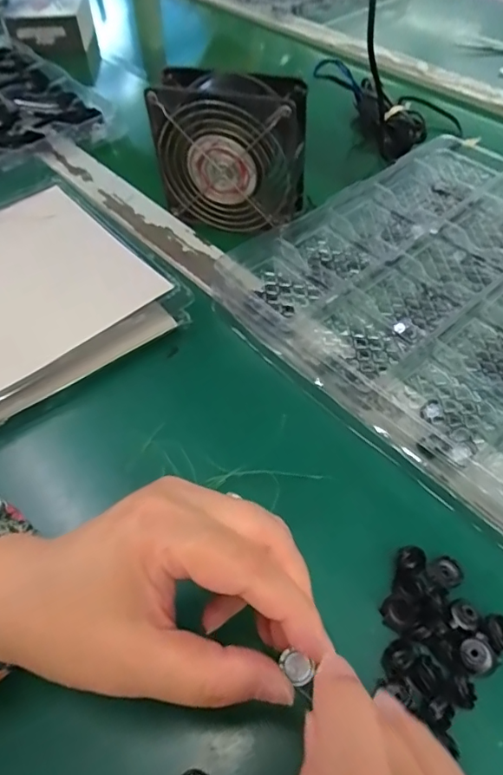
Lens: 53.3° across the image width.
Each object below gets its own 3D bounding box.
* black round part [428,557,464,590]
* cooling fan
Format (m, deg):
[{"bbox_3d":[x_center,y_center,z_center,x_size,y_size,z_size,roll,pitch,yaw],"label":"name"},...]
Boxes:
[{"bbox_3d":[0.100,0.098,0.261,0.013,0.011,0.016,-33,58,-25],"label":"black round part"},{"bbox_3d":[-0.018,-0.191,0.419,0.122,0.115,0.048,15,52,10],"label":"cooling fan"}]

